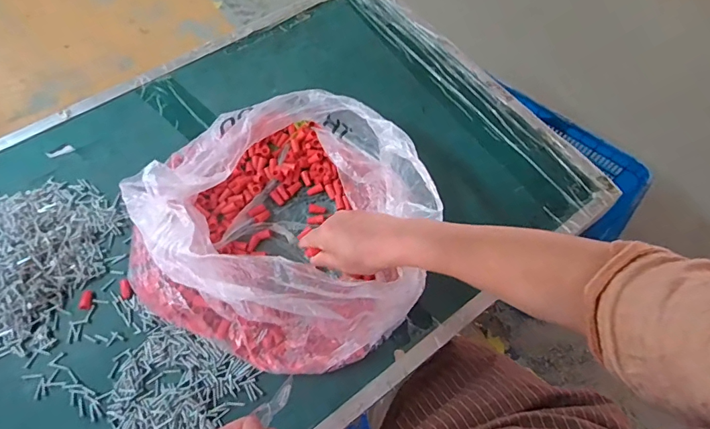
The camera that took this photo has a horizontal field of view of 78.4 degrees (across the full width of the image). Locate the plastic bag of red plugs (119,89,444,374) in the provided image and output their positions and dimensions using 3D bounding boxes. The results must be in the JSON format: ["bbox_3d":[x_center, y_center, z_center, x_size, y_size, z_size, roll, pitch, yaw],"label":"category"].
[{"bbox_3d":[-0.082,-0.005,0.528,0.343,0.131,0.336,9,62,3],"label":"plastic bag of red plugs"}]

